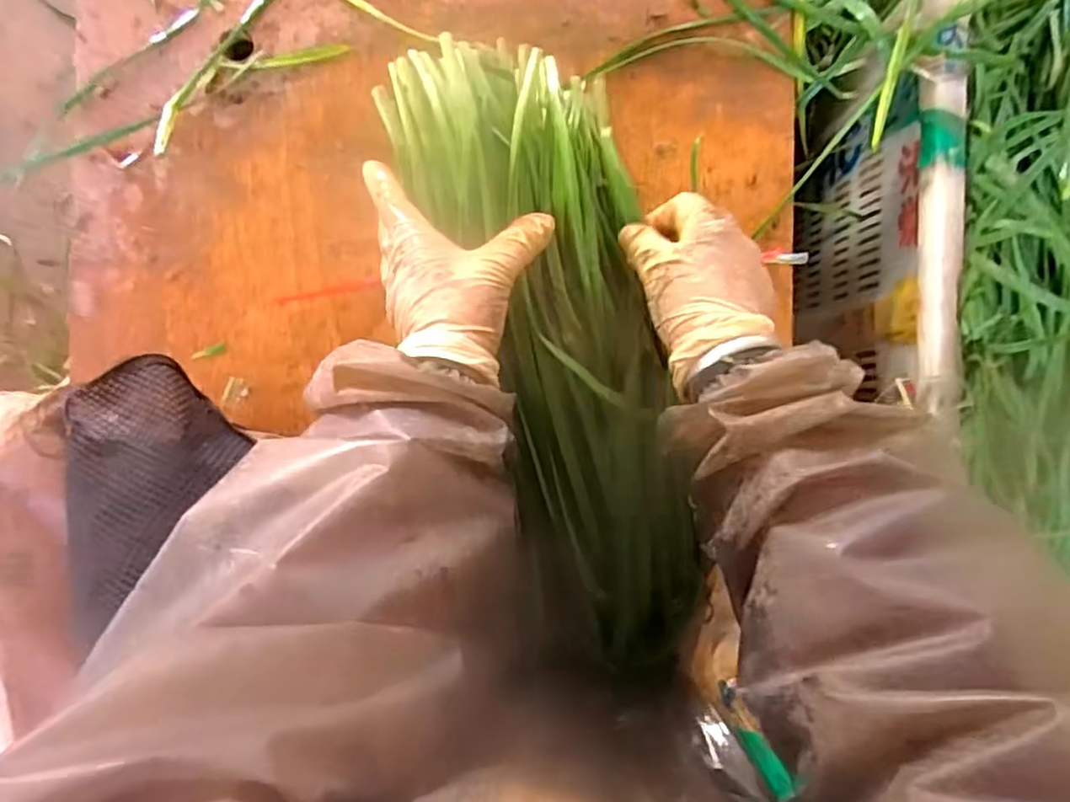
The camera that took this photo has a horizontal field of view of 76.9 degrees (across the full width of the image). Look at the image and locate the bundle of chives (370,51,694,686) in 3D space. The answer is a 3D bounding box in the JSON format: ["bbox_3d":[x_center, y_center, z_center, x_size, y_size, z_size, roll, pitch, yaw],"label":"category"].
[{"bbox_3d":[0.030,-0.024,0.458,0.147,0.076,0.416,-17,98,-5],"label":"bundle of chives"}]

